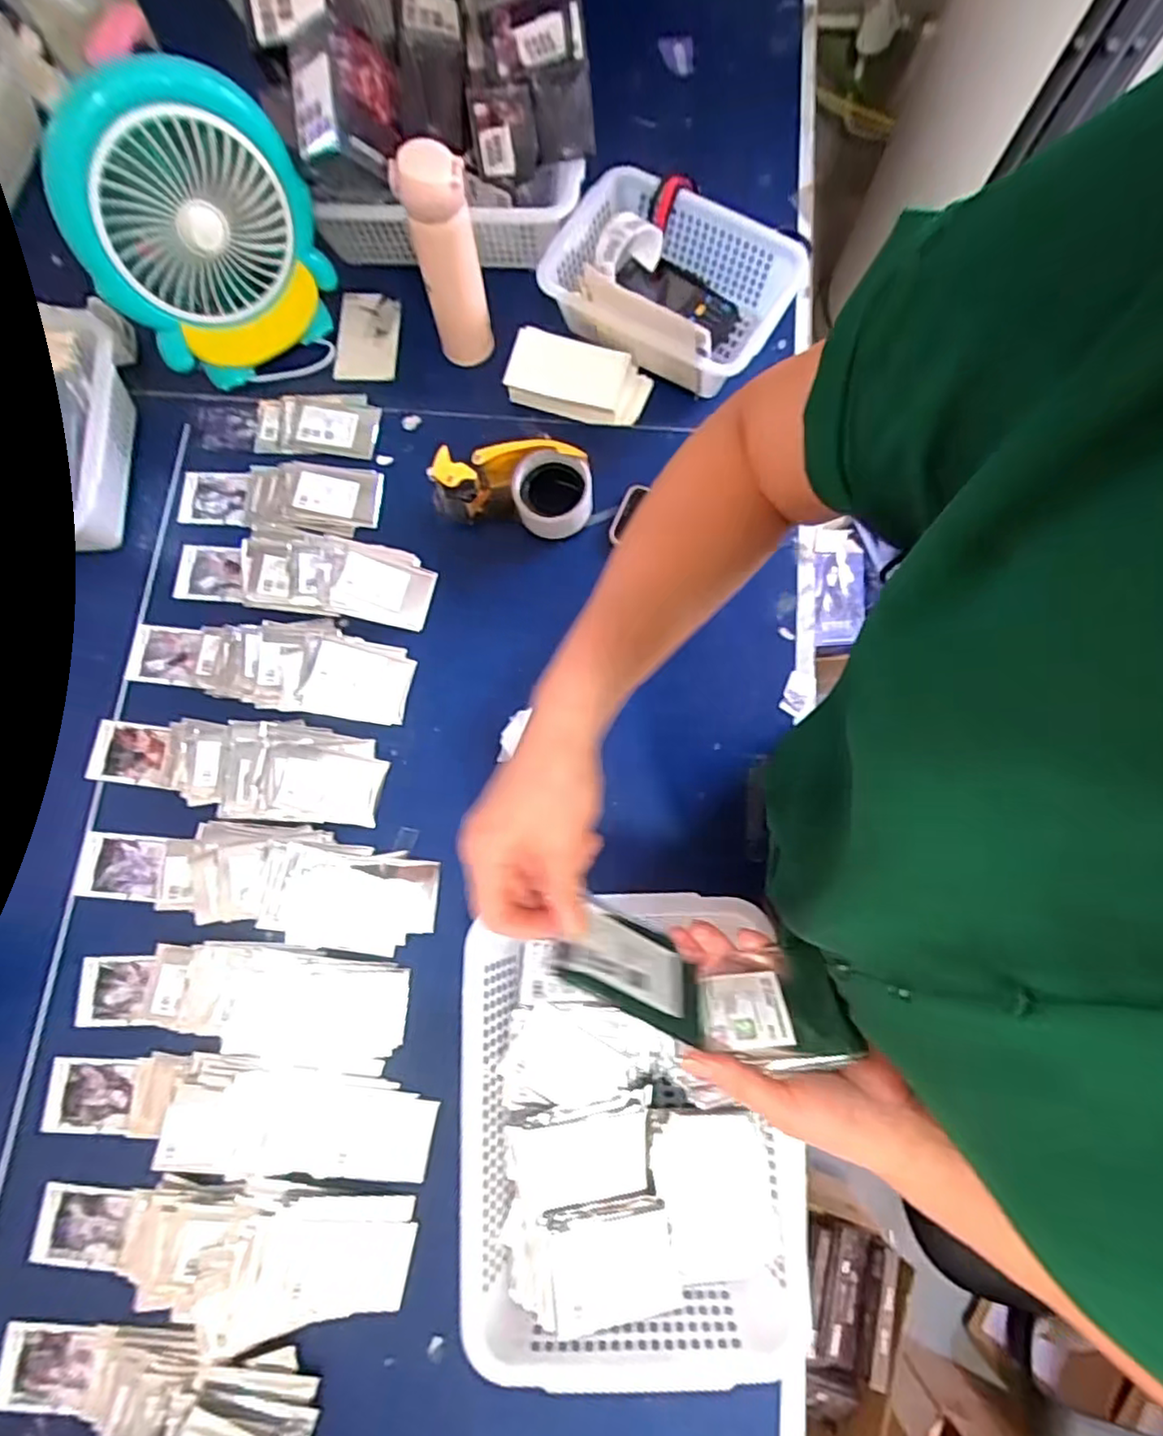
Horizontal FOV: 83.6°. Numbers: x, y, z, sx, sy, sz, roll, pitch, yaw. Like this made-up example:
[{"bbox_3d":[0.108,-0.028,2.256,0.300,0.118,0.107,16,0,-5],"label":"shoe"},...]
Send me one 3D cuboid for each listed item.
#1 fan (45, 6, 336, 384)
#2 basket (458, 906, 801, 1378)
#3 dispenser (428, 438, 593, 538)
[{"bbox_3d":[-0.392,-0.501,0.681,0.233,0.254,0.083,-38,79,-7],"label":"fan"},{"bbox_3d":[0.047,0.338,0.572,0.287,0.107,0.340,-3,77,0],"label":"basket"},{"bbox_3d":[-0.074,-0.256,0.718,0.170,0.076,0.084,11,78,3],"label":"dispenser"}]

